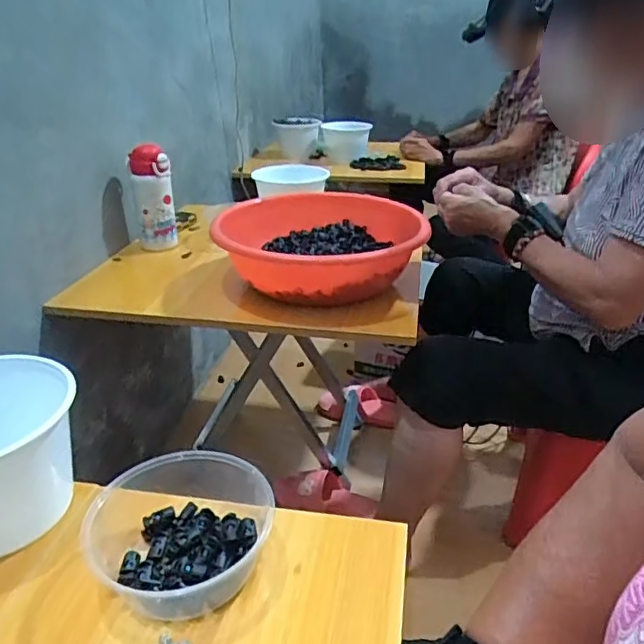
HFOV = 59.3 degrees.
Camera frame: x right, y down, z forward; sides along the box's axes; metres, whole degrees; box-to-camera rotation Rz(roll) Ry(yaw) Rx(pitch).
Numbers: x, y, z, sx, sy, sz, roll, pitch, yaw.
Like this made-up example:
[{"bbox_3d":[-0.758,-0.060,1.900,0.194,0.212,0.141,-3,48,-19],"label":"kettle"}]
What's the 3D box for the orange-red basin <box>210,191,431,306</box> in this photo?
[{"bbox_3d":[0.002,-0.110,0.933,0.324,0.130,0.297,1,27,0],"label":"orange-red basin"}]

